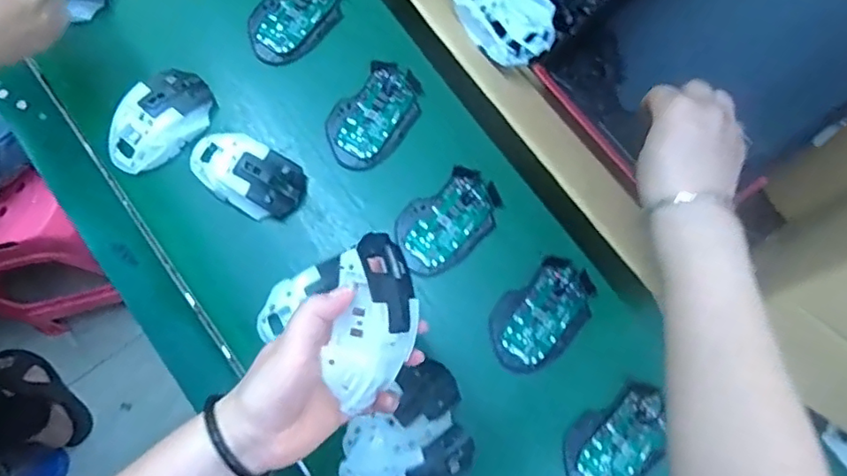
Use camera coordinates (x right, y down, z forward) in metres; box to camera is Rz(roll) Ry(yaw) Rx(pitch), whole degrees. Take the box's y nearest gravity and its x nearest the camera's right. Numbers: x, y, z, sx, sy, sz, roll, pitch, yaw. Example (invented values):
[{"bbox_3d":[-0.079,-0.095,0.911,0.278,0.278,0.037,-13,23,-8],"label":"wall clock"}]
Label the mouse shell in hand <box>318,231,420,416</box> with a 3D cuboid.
[{"bbox_3d":[-0.031,0.052,0.364,0.049,0.041,0.106,9,79,2],"label":"mouse shell in hand"}]

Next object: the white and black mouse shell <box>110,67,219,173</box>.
[{"bbox_3d":[-0.260,-0.115,0.575,0.072,0.042,0.118,29,80,5],"label":"white and black mouse shell"}]

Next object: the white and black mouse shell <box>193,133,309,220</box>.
[{"bbox_3d":[-0.174,-0.062,0.568,0.120,0.034,0.067,28,80,5],"label":"white and black mouse shell"}]

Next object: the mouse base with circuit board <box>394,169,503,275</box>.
[{"bbox_3d":[0.025,-0.016,0.575,0.113,0.017,0.072,-38,81,-7],"label":"mouse base with circuit board"}]

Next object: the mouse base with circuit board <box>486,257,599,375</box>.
[{"bbox_3d":[0.115,0.074,0.556,0.072,0.014,0.117,43,82,7],"label":"mouse base with circuit board"}]

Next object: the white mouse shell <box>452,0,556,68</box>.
[{"bbox_3d":[0.065,-0.202,0.505,0.071,0.038,0.115,-37,81,-7],"label":"white mouse shell"}]

